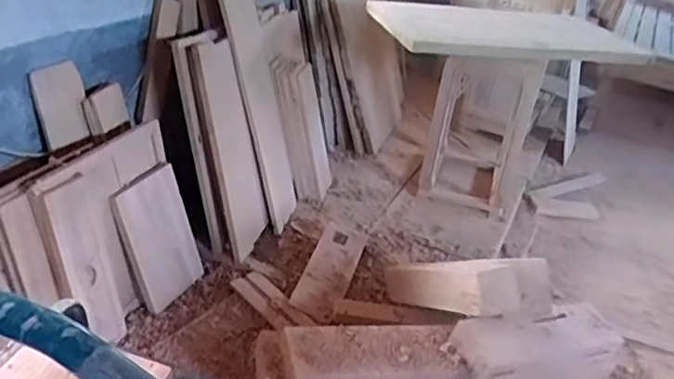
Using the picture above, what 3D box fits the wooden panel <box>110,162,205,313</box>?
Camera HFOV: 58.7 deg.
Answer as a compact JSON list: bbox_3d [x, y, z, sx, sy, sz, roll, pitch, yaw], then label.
[{"bbox_3d":[-0.480,0.131,1.648,0.023,0.389,0.216,12,35,31],"label":"wooden panel"}]

